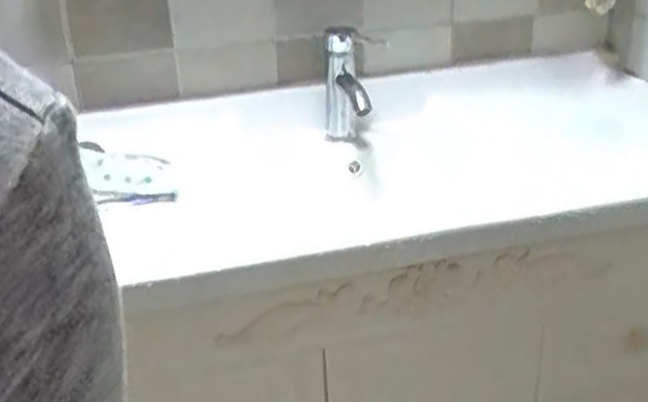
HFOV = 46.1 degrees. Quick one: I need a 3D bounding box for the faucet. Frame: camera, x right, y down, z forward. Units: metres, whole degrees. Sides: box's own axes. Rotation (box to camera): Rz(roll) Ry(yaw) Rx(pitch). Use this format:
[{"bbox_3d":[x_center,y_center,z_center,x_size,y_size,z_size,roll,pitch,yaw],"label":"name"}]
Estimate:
[{"bbox_3d":[0.041,-0.166,1.130,0.050,0.171,0.100,-23,31,-33],"label":"faucet"}]

